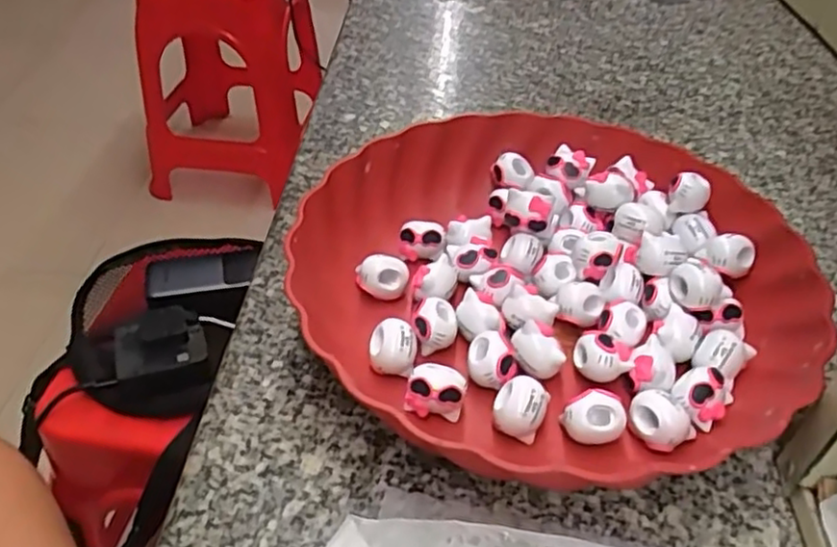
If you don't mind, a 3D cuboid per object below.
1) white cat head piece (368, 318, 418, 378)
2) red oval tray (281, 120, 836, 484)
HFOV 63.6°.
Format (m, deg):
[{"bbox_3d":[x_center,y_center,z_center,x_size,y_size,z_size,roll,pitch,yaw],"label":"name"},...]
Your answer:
[{"bbox_3d":[-0.012,0.036,0.315,0.021,0.022,0.020,-2,42,-4],"label":"white cat head piece"},{"bbox_3d":[0.062,0.001,0.339,0.225,0.048,0.223,-16,45,-19],"label":"red oval tray"}]

